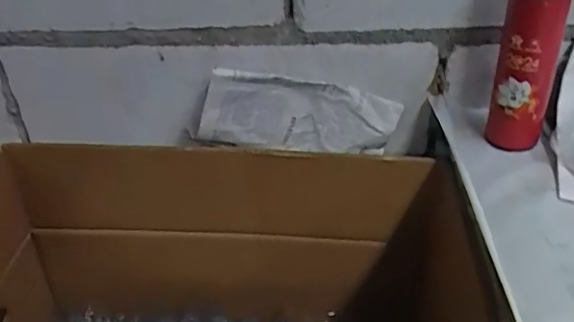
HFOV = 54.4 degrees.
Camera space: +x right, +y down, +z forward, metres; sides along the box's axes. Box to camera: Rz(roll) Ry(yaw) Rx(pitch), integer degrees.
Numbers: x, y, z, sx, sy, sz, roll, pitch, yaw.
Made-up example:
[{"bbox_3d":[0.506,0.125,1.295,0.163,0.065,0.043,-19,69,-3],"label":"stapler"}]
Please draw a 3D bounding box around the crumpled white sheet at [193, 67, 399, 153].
[{"bbox_3d":[0.018,-0.059,0.763,0.269,0.116,0.044,5,31,-19],"label":"crumpled white sheet"}]

